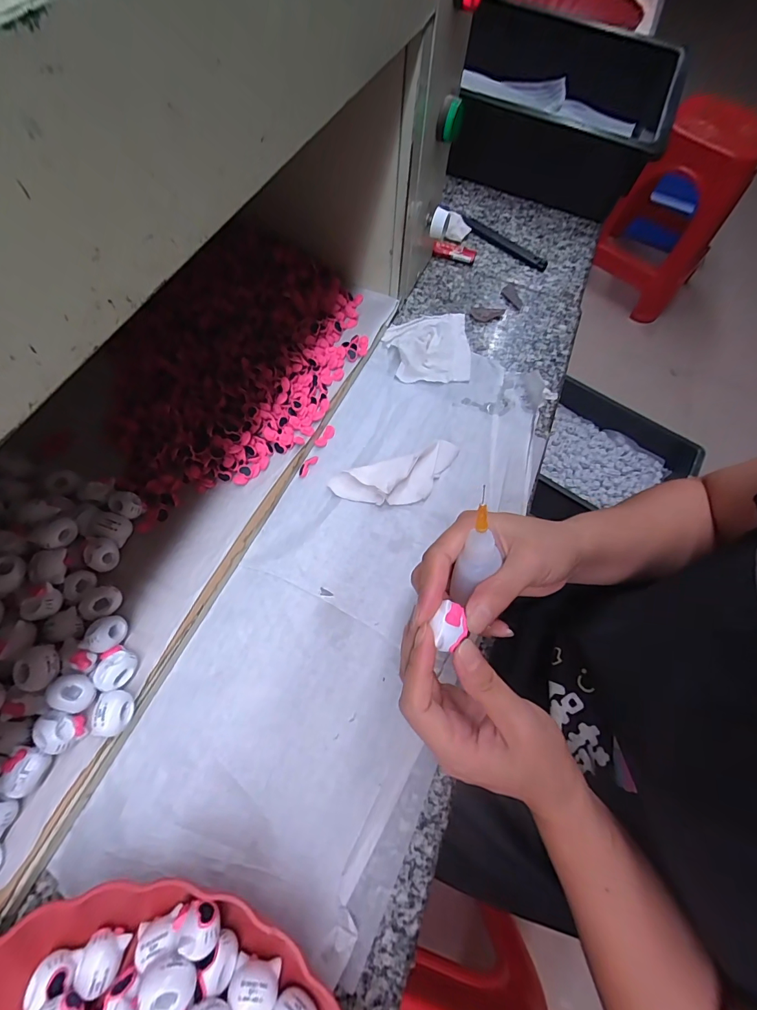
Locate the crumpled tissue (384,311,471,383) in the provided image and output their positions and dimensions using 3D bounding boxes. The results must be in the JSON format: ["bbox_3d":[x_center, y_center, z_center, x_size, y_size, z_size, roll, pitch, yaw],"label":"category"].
[{"bbox_3d":[0.053,-0.168,0.415,0.086,0.015,0.091,-1,66,-4],"label":"crumpled tissue"}]

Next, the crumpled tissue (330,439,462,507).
[{"bbox_3d":[0.019,-0.023,0.350,0.116,0.015,0.046,-16,68,-10],"label":"crumpled tissue"}]

